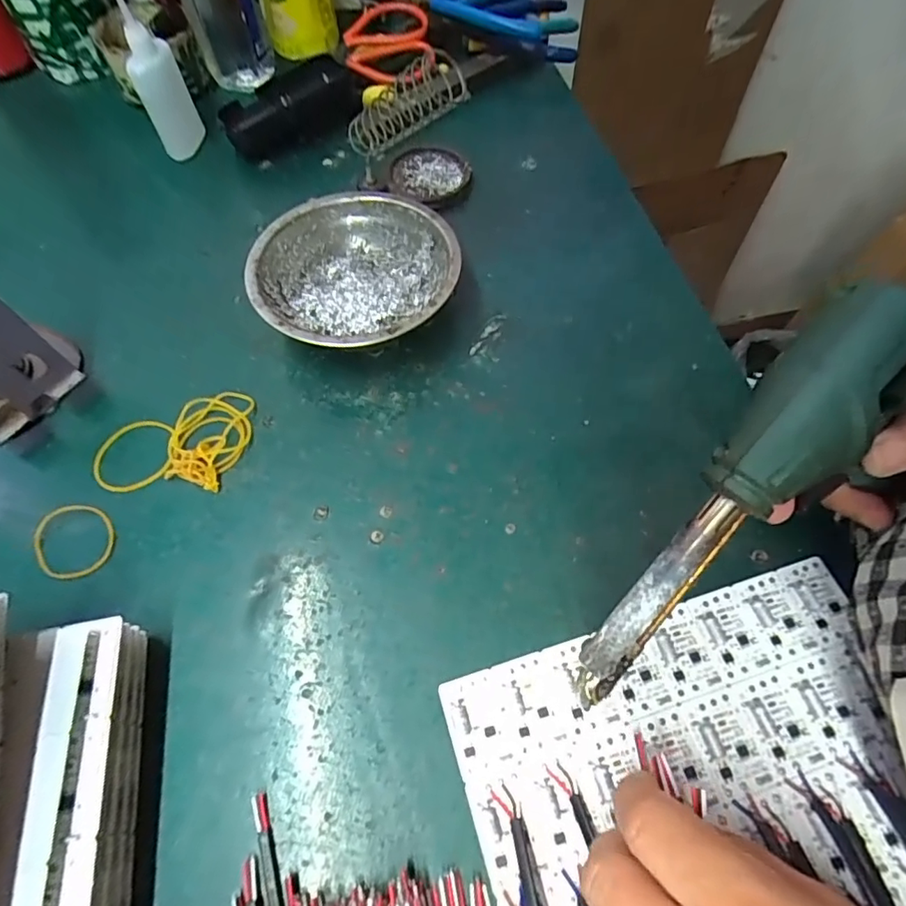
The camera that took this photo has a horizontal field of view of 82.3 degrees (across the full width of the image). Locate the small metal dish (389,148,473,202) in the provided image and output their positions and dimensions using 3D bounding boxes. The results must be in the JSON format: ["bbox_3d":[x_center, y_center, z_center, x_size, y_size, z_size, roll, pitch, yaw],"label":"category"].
[{"bbox_3d":[-0.017,-0.218,0.410,0.059,0.015,0.049,3,61,2],"label":"small metal dish"}]

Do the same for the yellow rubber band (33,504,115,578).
[{"bbox_3d":[-0.198,0.046,0.271,0.037,0.004,0.040,4,65,-8],"label":"yellow rubber band"}]

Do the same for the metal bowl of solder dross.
[{"bbox_3d":[-0.060,-0.105,0.329,0.122,0.044,0.117,0,61,0],"label":"metal bowl of solder dross"}]

